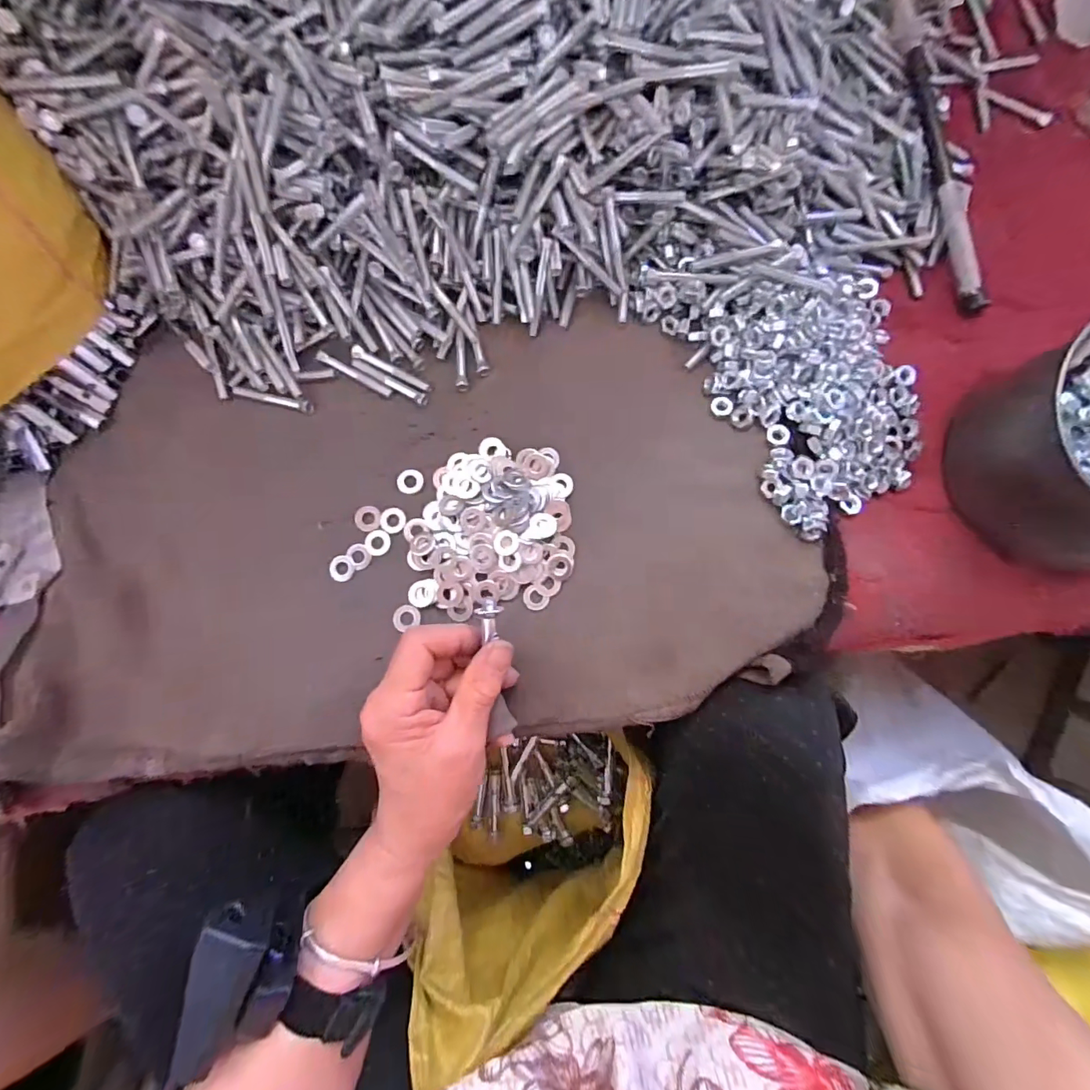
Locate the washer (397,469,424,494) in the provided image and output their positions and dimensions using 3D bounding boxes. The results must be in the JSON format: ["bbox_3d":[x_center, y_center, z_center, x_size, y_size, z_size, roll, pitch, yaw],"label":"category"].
[{"bbox_3d":[-0.088,-0.042,0.309,0.017,0.004,0.017,0,81,1],"label":"washer"}]

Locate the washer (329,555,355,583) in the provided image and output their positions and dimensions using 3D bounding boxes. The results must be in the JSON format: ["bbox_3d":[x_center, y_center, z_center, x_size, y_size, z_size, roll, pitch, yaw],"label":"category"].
[{"bbox_3d":[-0.130,0.015,0.302,0.016,0.004,0.016,0,81,1],"label":"washer"}]

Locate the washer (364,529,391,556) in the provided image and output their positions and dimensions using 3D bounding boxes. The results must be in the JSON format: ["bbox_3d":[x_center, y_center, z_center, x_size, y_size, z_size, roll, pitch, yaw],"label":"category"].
[{"bbox_3d":[-0.108,-0.002,0.304,0.016,0.004,0.017,0,81,1],"label":"washer"}]

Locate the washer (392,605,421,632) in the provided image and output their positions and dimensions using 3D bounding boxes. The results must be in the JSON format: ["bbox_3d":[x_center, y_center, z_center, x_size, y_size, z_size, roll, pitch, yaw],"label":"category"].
[{"bbox_3d":[-0.087,0.045,0.296,0.017,0.004,0.015,-24,81,-3],"label":"washer"}]

